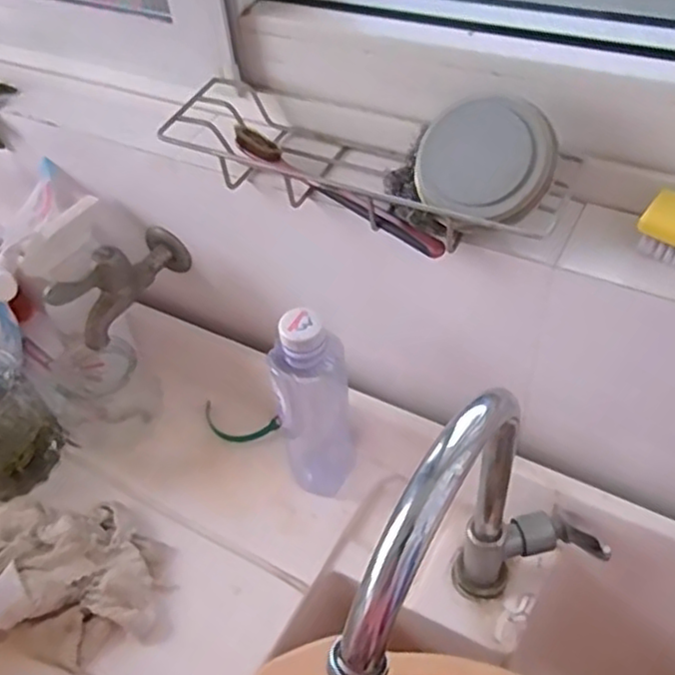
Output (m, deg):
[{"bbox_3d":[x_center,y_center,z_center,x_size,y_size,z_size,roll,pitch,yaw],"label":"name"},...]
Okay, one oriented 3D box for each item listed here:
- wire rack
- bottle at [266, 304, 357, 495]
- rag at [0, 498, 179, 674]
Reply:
[{"bbox_3d":[0.011,-0.124,0.466,0.286,0.061,0.082,23,54,24],"label":"wire rack"},{"bbox_3d":[-0.019,0.053,0.531,0.057,0.170,0.046,-9,48,-2],"label":"bottle"},{"bbox_3d":[-0.212,0.185,0.538,0.157,0.048,0.131,-6,48,0],"label":"rag"}]

